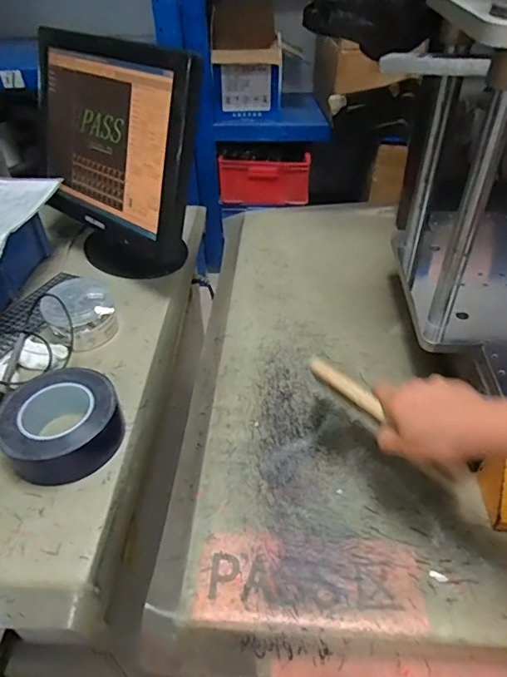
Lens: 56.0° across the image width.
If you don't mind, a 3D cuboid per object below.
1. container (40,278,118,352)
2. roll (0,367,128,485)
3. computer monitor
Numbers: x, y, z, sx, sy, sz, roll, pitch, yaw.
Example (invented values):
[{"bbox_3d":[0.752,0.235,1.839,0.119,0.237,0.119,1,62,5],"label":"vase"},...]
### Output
[{"bbox_3d":[-0.253,-0.037,0.701,0.094,0.061,0.098,-1,43,1],"label":"container"},{"bbox_3d":[-0.220,0.091,0.544,0.128,0.044,0.133,-29,49,-26],"label":"roll"},{"bbox_3d":[-0.232,-0.283,0.760,0.369,0.320,0.125,28,50,28],"label":"computer monitor"}]

